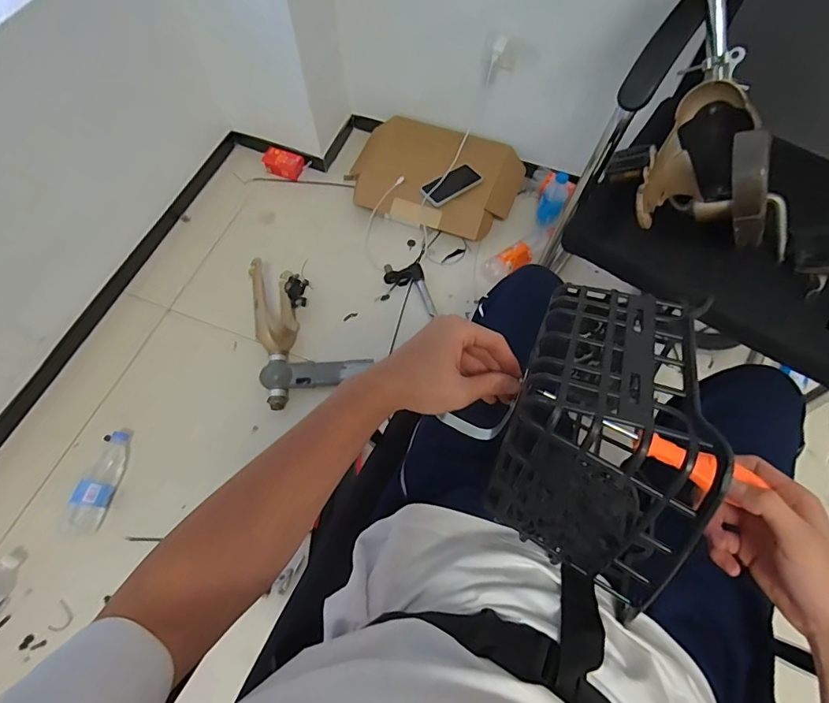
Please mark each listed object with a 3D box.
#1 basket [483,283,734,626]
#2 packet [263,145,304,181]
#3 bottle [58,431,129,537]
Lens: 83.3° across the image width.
[{"bbox_3d":[0.149,0.071,0.395,0.145,0.175,0.197,11,44,13],"label":"basket"},{"bbox_3d":[-0.388,-0.556,1.383,0.122,0.042,0.073,19,68,9],"label":"packet"},{"bbox_3d":[-0.664,0.269,0.981,0.055,0.071,0.218,7,66,4],"label":"bottle"}]

